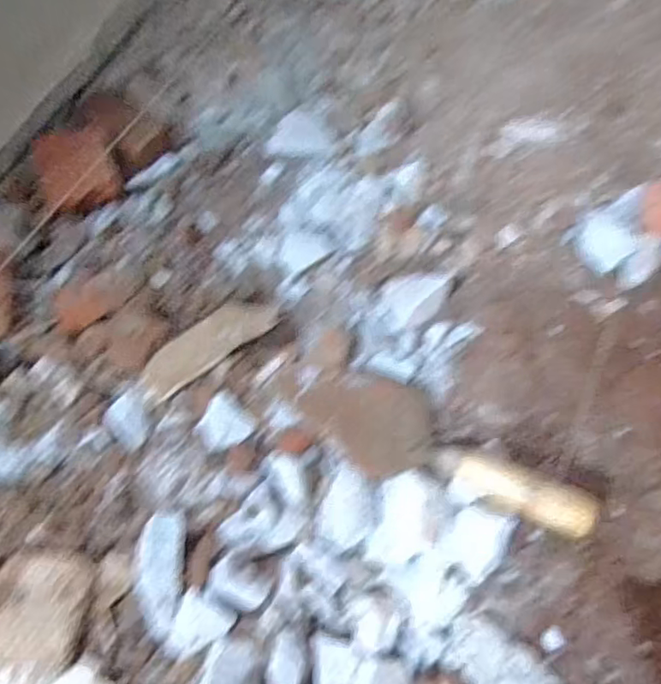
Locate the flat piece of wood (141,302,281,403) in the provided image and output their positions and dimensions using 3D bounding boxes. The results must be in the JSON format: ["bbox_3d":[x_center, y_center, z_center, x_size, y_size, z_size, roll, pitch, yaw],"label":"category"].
[{"bbox_3d":[-0.125,0.001,0.591,0.148,0.015,0.044,-35,93,-8],"label":"flat piece of wood"}]

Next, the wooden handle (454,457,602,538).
[{"bbox_3d":[0.163,0.131,0.487,0.113,0.030,0.034,19,66,12],"label":"wooden handle"}]

